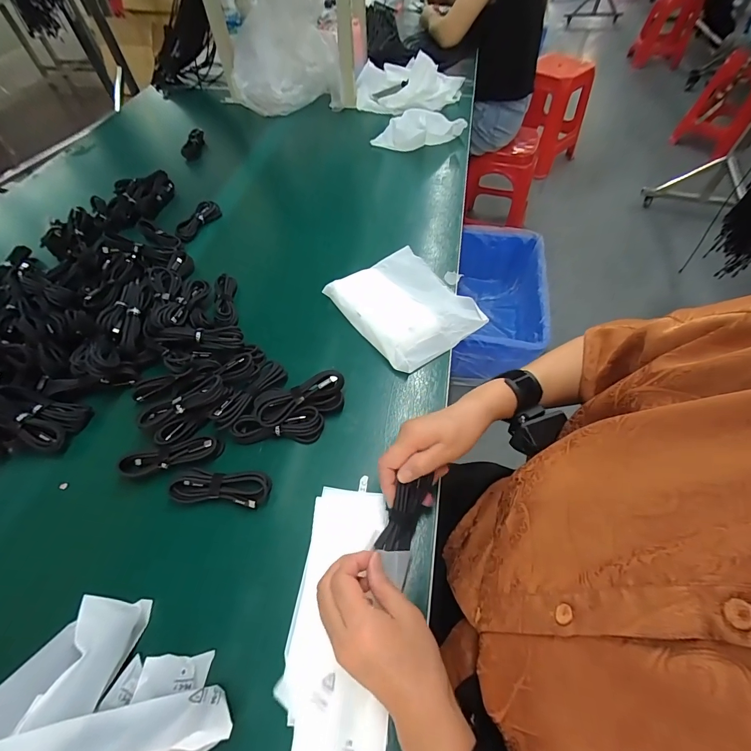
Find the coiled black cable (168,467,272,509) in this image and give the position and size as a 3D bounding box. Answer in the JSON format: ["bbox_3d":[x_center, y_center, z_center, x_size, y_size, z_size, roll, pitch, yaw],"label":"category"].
[{"bbox_3d":[-0.173,0.124,0.399,0.110,0.013,0.039,4,58,5],"label":"coiled black cable"}]

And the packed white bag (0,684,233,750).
[{"bbox_3d":[-0.187,0.270,0.257,0.148,0.024,0.046,-2,56,-19],"label":"packed white bag"}]

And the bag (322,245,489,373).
[{"bbox_3d":[0.044,-0.112,0.538,0.163,0.034,0.201,-32,62,-16],"label":"bag"}]

